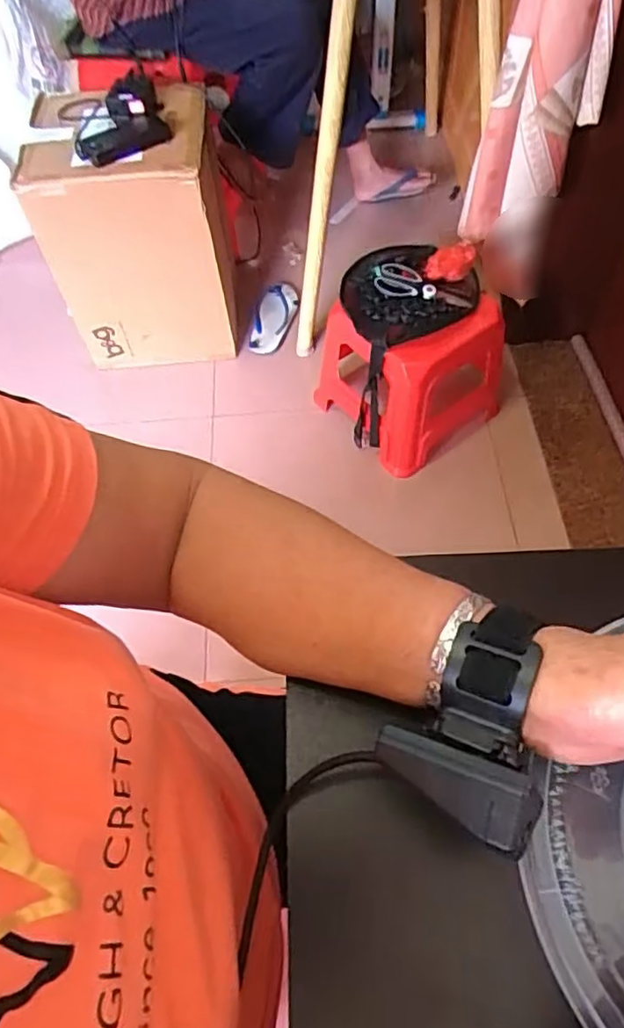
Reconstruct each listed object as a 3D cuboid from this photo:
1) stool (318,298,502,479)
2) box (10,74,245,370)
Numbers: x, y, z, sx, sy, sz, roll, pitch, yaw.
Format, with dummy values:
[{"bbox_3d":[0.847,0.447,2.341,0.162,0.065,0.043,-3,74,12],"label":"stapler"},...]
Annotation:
[{"bbox_3d":[0.182,-0.309,1.277,0.257,0.295,0.323,-37,64,-18],"label":"stool"},{"bbox_3d":[-0.377,-0.620,1.387,0.354,0.443,0.355,-6,59,-1],"label":"box"}]

